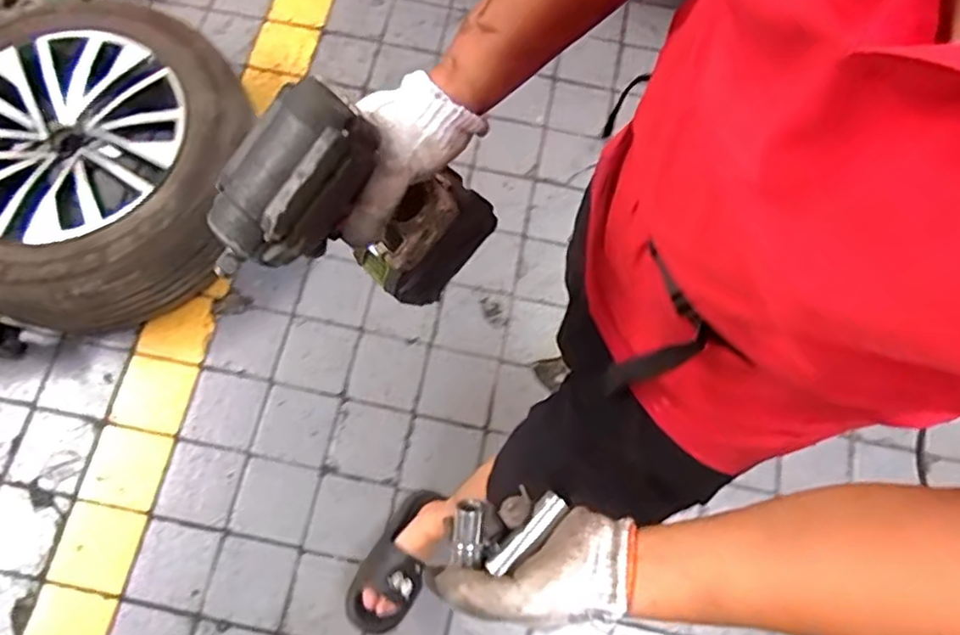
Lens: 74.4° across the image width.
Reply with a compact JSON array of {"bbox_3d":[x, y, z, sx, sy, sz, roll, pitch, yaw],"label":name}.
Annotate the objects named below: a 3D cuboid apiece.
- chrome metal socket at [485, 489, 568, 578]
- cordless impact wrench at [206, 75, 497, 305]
[{"bbox_3d":[0.038,0.171,0.513,0.074,0.022,0.020,-42,71,-9],"label":"chrome metal socket"},{"bbox_3d":[-0.080,-0.076,0.498,0.062,0.273,0.125,44,98,19],"label":"cordless impact wrench"}]

